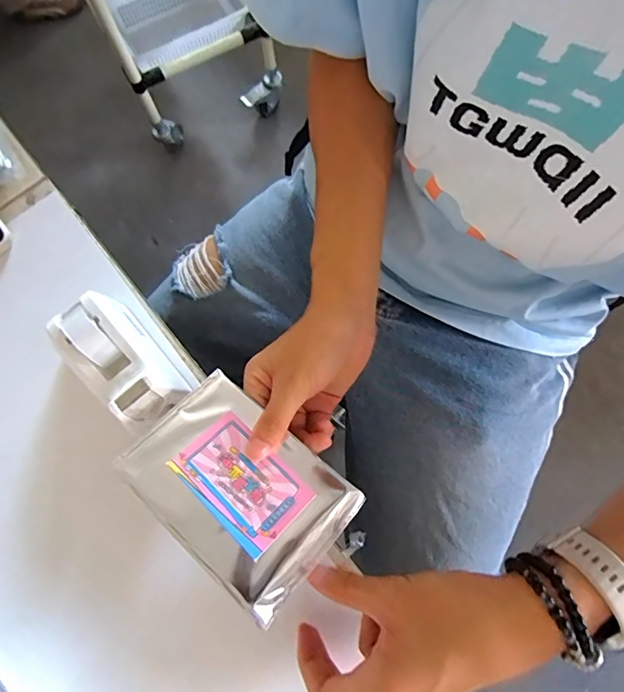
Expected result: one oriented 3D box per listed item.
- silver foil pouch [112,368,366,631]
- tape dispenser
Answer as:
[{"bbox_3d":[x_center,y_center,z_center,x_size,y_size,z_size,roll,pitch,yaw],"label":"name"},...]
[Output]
[{"bbox_3d":[-0.049,0.092,0.309,0.140,0.015,0.097,37,62,16],"label":"silver foil pouch"},{"bbox_3d":[-0.147,0.011,0.357,0.056,0.058,0.108,-42,77,-10],"label":"tape dispenser"}]

